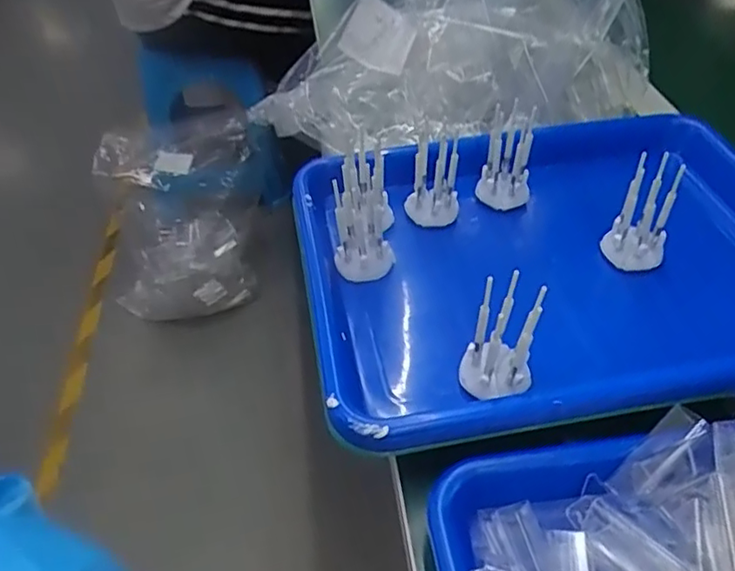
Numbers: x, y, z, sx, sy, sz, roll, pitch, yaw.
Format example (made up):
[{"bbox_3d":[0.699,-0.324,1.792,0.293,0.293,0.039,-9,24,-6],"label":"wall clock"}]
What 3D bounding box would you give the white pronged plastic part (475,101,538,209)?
[{"bbox_3d":[0.102,-0.094,0.451,0.035,0.075,0.018,11,28,17],"label":"white pronged plastic part"}]

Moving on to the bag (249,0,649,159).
[{"bbox_3d":[0.081,-0.216,0.523,0.323,0.129,0.143,-14,45,-12],"label":"bag"}]

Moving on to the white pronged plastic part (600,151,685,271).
[{"bbox_3d":[0.180,-0.047,0.403,0.038,0.074,0.012,16,20,17],"label":"white pronged plastic part"}]

